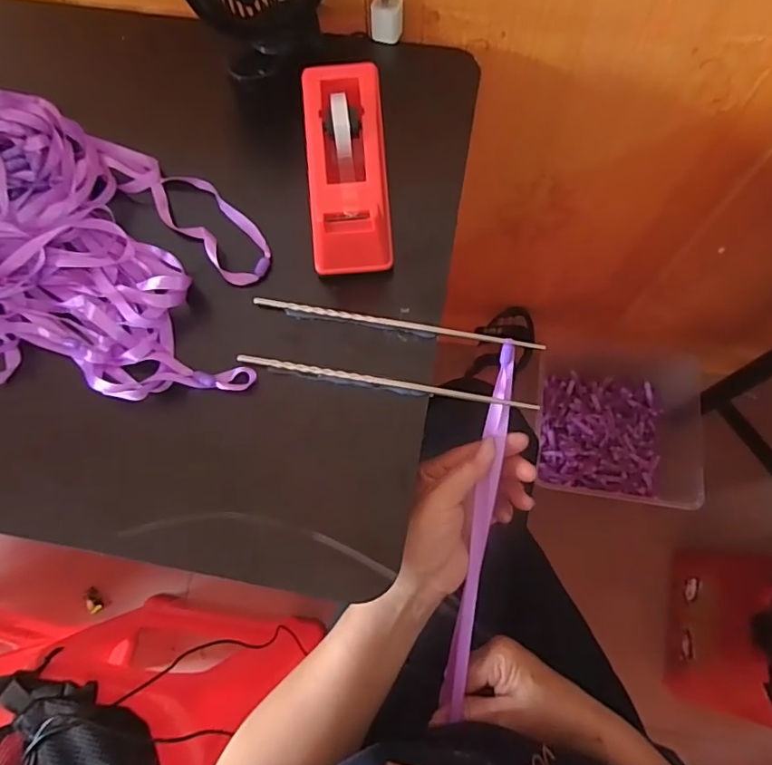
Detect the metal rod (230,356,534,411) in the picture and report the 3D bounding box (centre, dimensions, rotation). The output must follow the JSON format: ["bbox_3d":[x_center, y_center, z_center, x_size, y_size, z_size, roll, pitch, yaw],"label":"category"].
[{"bbox_3d":[0.000,0.000,0.397,0.218,0.006,0.007,8,71,5],"label":"metal rod"}]

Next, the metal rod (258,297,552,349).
[{"bbox_3d":[0.009,-0.044,0.412,0.220,0.006,0.007,10,71,6],"label":"metal rod"}]

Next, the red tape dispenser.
[{"bbox_3d":[-0.029,-0.164,0.418,0.060,0.069,0.153,-5,71,1],"label":"red tape dispenser"}]

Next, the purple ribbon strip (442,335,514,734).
[{"bbox_3d":[0.072,0.106,0.409,0.016,0.008,0.271,9,93,15],"label":"purple ribbon strip"}]

